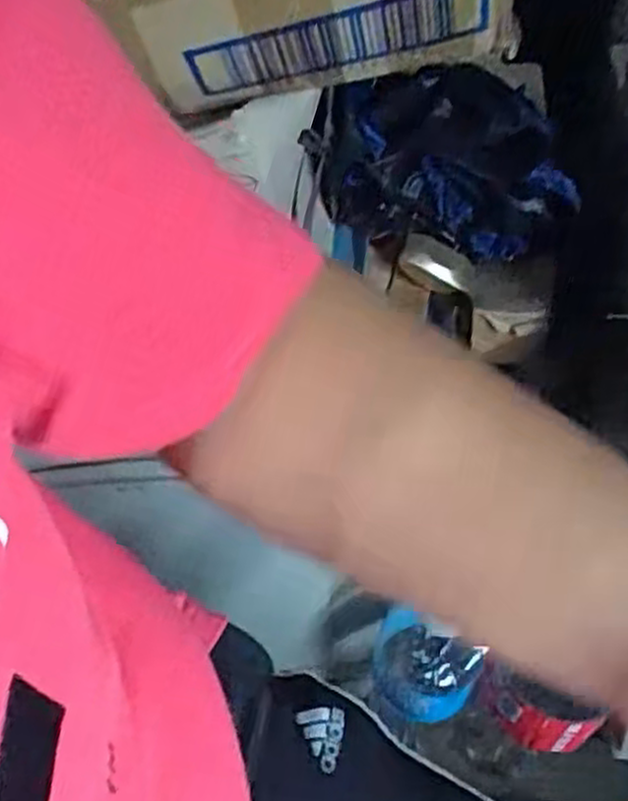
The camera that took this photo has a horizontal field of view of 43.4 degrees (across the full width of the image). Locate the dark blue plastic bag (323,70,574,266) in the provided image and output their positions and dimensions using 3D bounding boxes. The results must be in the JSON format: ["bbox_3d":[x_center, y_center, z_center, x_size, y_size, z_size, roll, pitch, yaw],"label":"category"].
[{"bbox_3d":[0.090,-0.160,0.523,0.164,0.120,0.053,8,51,6],"label":"dark blue plastic bag"}]

